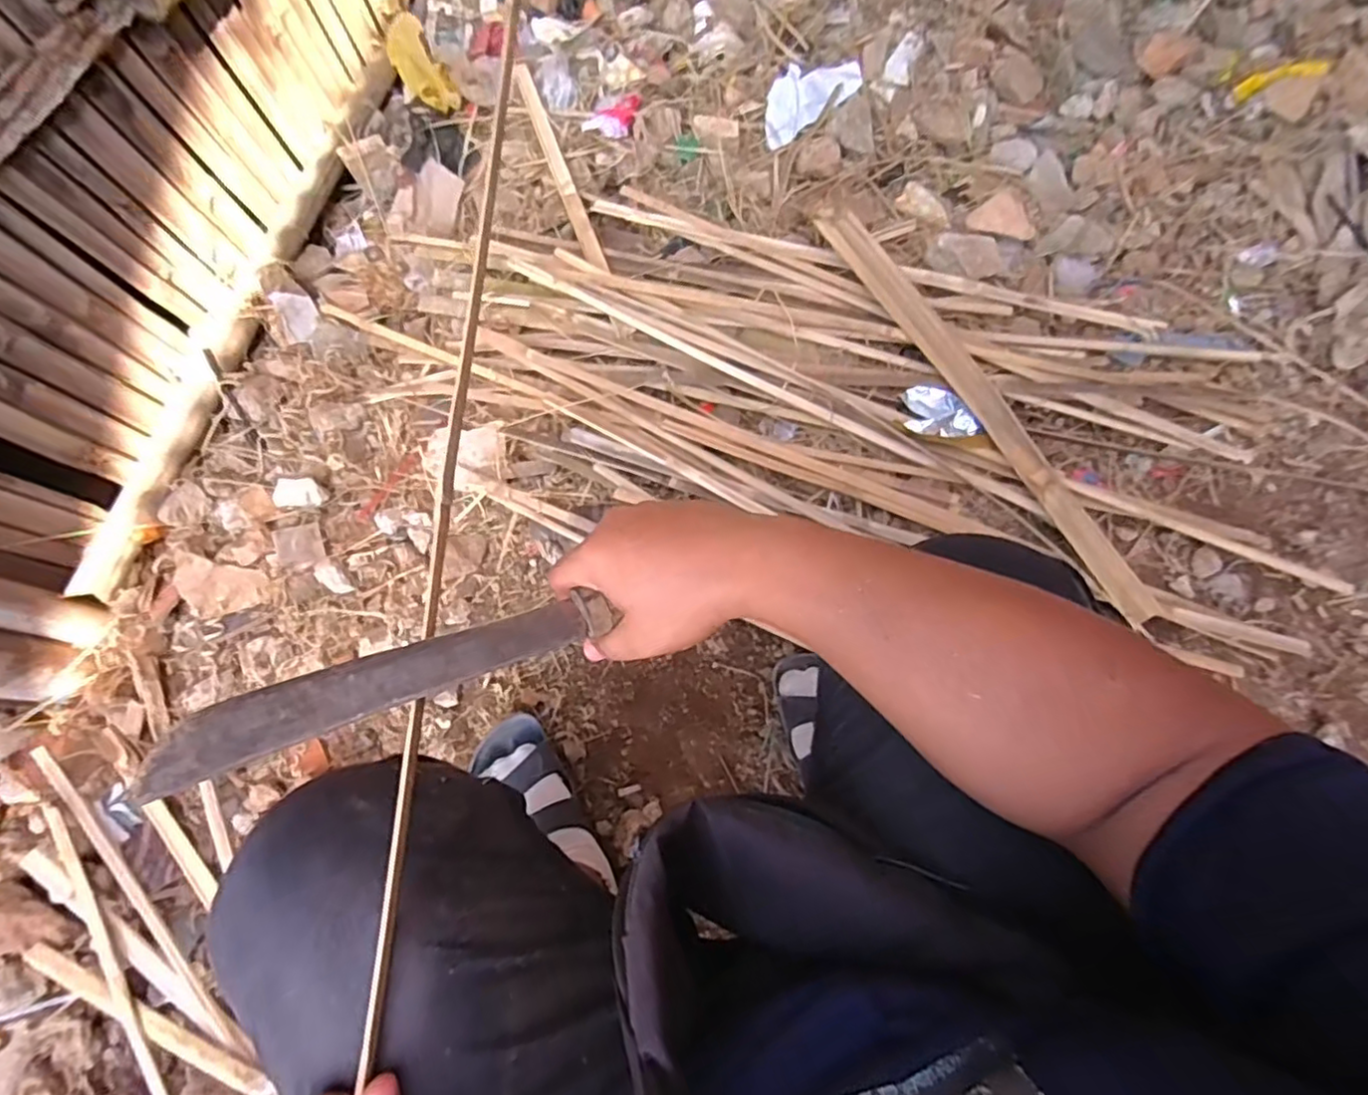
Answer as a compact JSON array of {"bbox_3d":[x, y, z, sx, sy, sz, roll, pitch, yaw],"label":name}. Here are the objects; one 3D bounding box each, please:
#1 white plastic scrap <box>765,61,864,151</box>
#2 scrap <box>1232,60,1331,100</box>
[{"bbox_3d":[0.183,-0.700,1.008,0.183,0.027,0.102,-44,77,-11],"label":"white plastic scrap"},{"bbox_3d":[0.920,-0.724,1.002,0.132,0.026,0.050,-18,73,-4],"label":"scrap"}]

